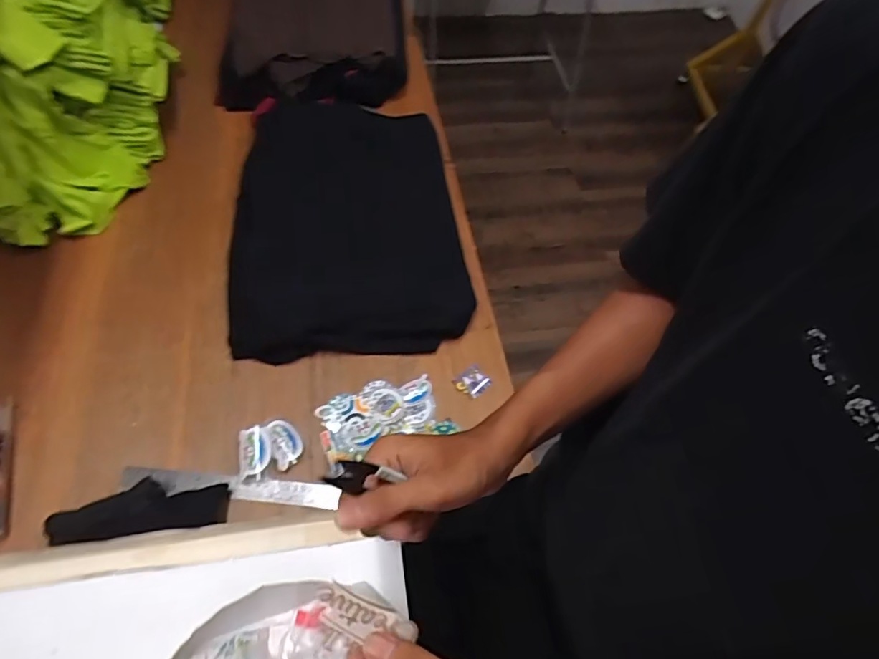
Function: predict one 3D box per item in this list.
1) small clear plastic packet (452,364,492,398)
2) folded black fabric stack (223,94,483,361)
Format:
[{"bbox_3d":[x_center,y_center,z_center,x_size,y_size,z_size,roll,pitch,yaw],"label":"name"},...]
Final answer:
[{"bbox_3d":[0.049,0.080,0.775,0.050,0.009,0.041,-39,77,-25],"label":"small clear plastic packet"},{"bbox_3d":[-0.155,-0.180,0.880,0.367,0.059,0.496,-5,60,-7],"label":"folded black fabric stack"}]

